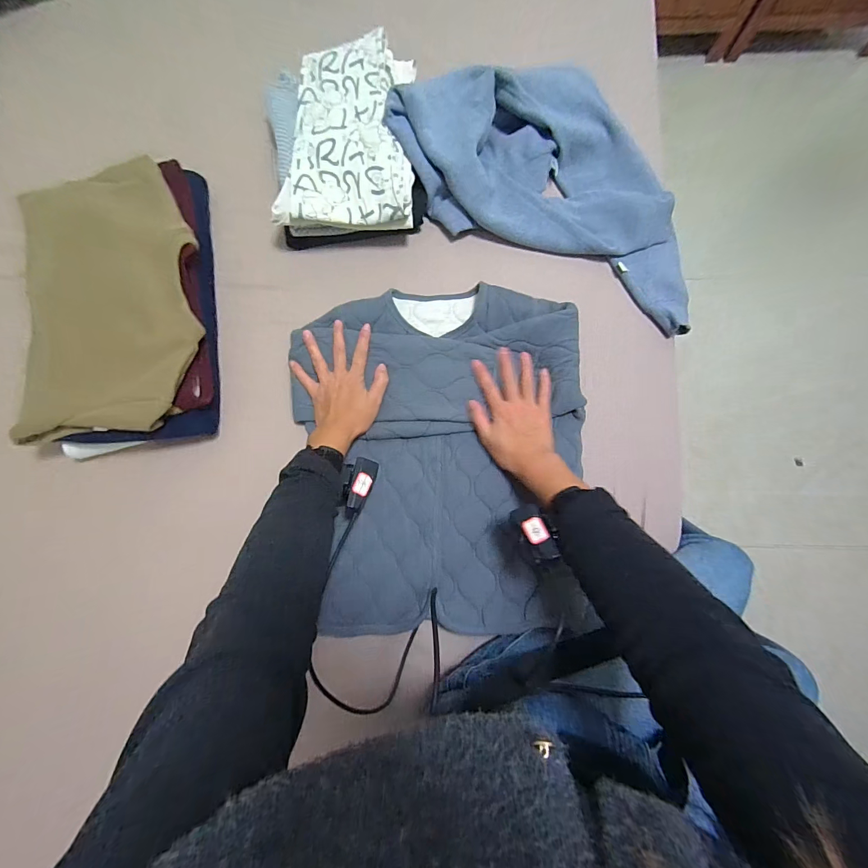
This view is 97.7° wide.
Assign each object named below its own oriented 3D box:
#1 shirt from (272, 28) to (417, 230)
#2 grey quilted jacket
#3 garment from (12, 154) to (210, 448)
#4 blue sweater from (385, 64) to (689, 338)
[{"bbox_3d":[-0.128,-0.439,0.560,0.197,0.059,0.269,2,81,3],"label":"shirt"},{"bbox_3d":[0.014,0.018,0.517,0.391,0.033,0.472,-6,81,1],"label":"grey quilted jacket"},{"bbox_3d":[-0.450,-0.186,0.516,0.233,0.041,0.371,-8,81,1],"label":"garment"},{"bbox_3d":[0.208,-0.391,0.568,0.514,0.096,0.304,31,83,7],"label":"blue sweater"}]

